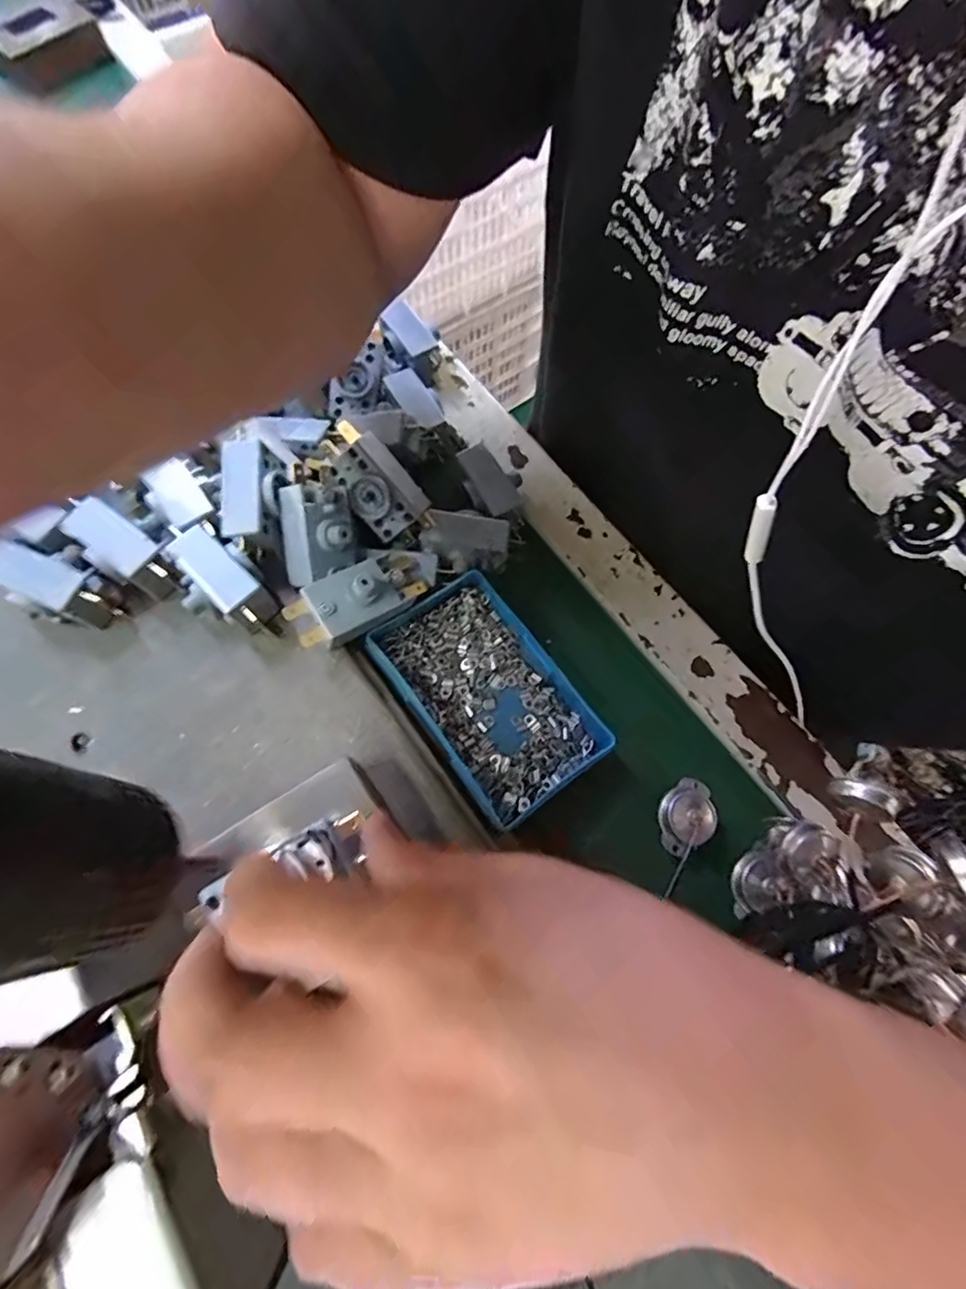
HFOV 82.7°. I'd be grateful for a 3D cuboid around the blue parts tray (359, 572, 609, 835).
[{"bbox_3d":[0.004,0.023,0.276,0.072,0.024,0.114,-35,74,-13],"label":"blue parts tray"}]

